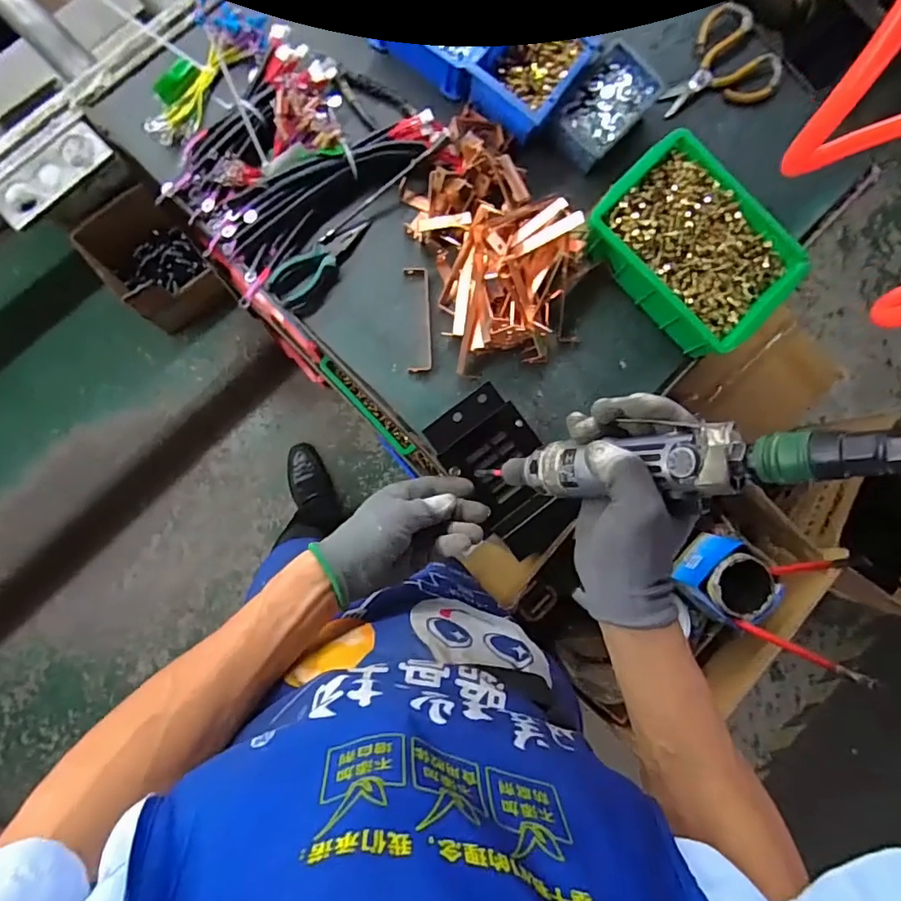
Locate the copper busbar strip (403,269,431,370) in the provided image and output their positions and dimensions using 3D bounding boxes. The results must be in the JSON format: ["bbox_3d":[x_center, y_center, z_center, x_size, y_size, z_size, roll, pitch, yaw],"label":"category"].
[{"bbox_3d":[-0.041,-0.168,0.693,0.031,0.017,0.134,-3,87,-7],"label":"copper busbar strip"}]

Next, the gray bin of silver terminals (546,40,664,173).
[{"bbox_3d":[0.200,-0.446,0.720,0.086,0.057,0.158,39,83,-3],"label":"gray bin of silver terminals"}]

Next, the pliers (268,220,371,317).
[{"bbox_3d":[-0.161,-0.239,0.683,0.063,0.020,0.145,44,83,-2],"label":"pliers"}]

